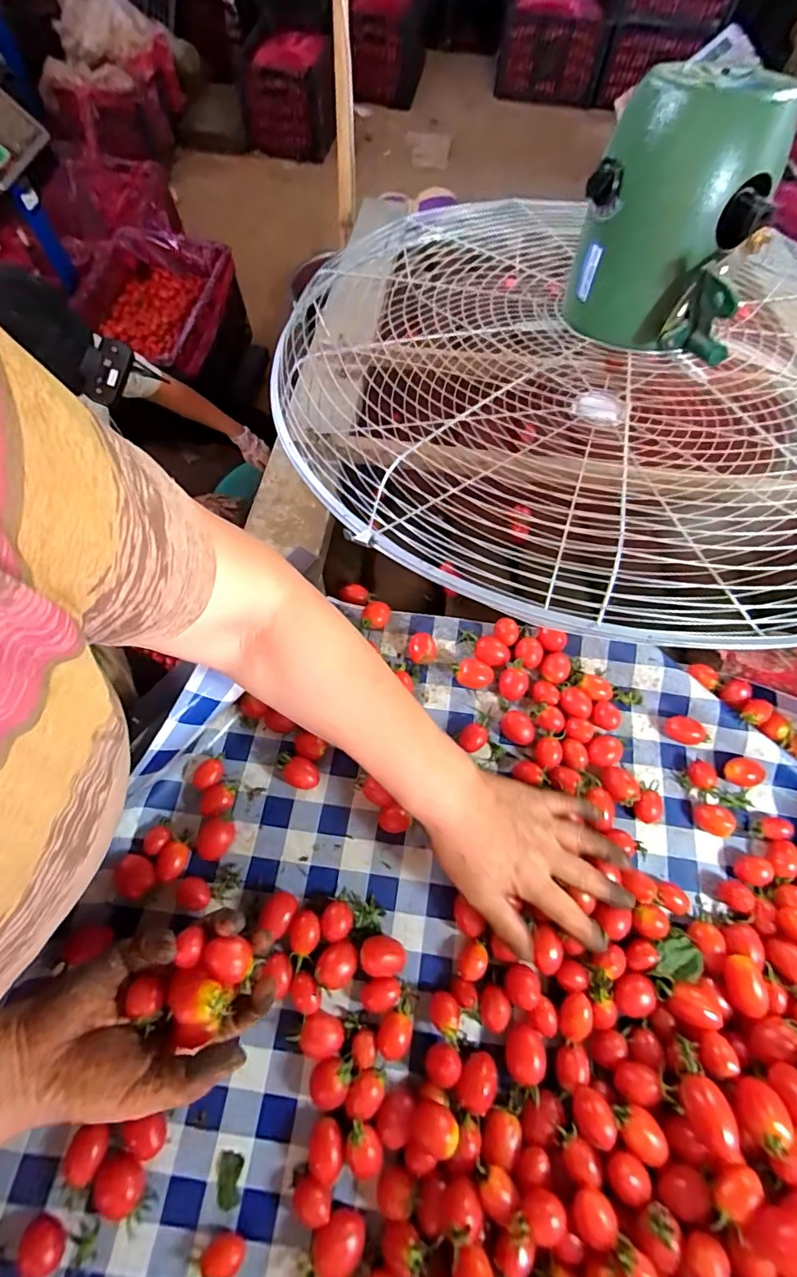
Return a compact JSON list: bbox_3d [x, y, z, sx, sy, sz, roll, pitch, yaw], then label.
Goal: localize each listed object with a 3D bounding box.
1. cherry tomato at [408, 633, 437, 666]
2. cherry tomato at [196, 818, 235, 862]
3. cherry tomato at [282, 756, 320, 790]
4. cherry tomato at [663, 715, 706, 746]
[{"bbox_3d":[0.024,0.011,0.483,0.027,0.020,0.031,2,68,-2],"label":"cherry tomato"},{"bbox_3d":[-0.146,0.162,0.401,0.027,0.021,0.031,8,68,1],"label":"cherry tomato"},{"bbox_3d":[-0.082,0.116,0.427,0.029,0.020,0.023,27,70,8],"label":"cherry tomato"},{"bbox_3d":[0.263,0.084,0.454,0.033,0.018,0.024,15,68,4],"label":"cherry tomato"}]

